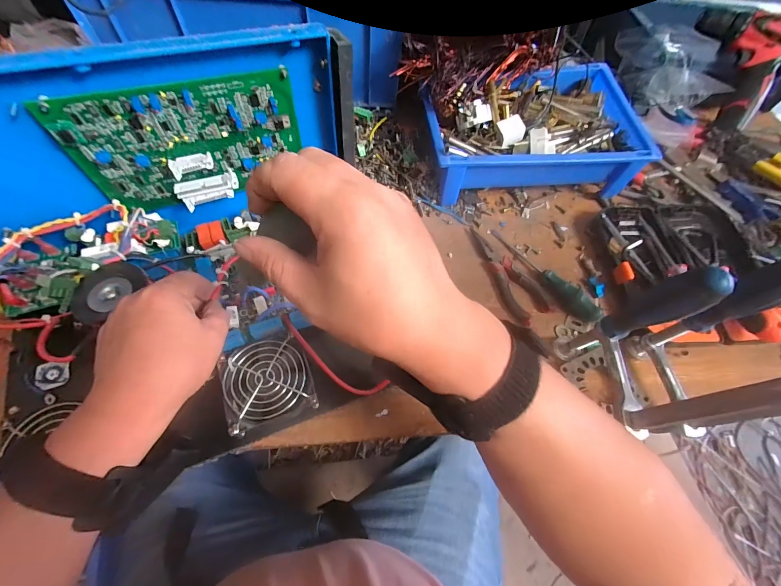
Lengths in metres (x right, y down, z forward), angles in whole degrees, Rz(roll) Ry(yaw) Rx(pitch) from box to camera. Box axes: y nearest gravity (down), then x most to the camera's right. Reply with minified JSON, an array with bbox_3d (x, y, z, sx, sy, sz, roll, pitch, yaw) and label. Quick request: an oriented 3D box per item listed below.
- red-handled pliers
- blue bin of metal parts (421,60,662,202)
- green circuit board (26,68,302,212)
[{"bbox_3d":[0.150,-0.026,0.442,0.050,0.013,0.146,-25,64,-18],"label":"red-handled pliers"},{"bbox_3d":[0.201,-0.244,0.512,0.292,0.109,0.203,-4,60,-7],"label":"blue bin of metal parts"},{"bbox_3d":[-0.195,-0.147,0.338,0.199,0.126,0.019,-22,63,-17],"label":"green circuit board"}]

